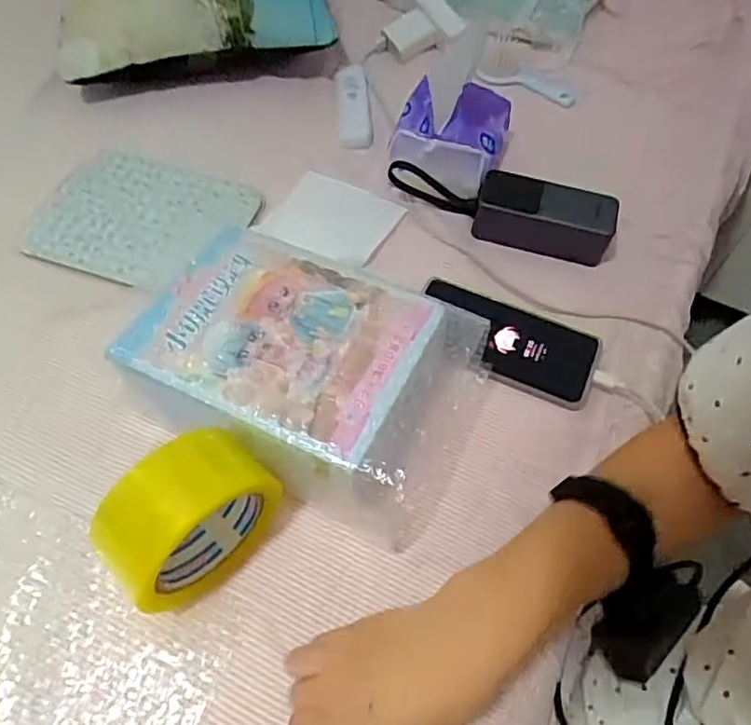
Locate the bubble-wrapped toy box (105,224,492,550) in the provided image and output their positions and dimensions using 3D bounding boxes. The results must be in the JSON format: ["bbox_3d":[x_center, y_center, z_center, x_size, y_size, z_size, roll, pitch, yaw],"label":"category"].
[{"bbox_3d":[-0.050,0.008,0.455,0.240,0.084,0.159,23,59,11],"label":"bubble-wrapped toy box"}]

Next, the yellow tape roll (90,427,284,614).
[{"bbox_3d":[-0.118,0.102,0.383,0.061,0.094,0.107,41,64,21],"label":"yellow tape roll"}]

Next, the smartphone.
[{"bbox_3d":[0.114,-0.020,0.523,0.160,0.013,0.085,19,58,9],"label":"smartphone"}]

